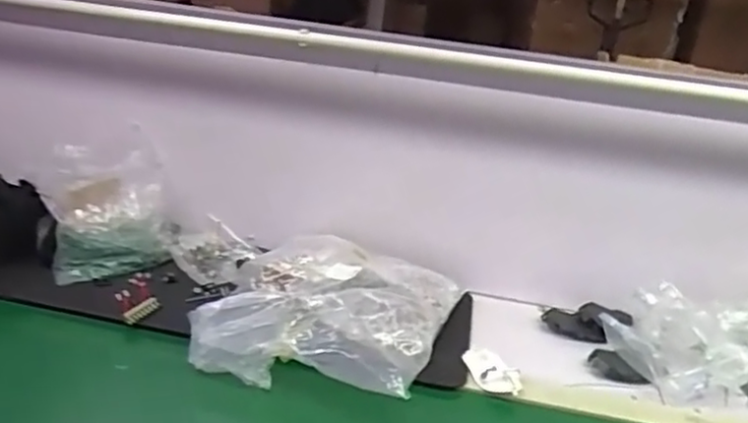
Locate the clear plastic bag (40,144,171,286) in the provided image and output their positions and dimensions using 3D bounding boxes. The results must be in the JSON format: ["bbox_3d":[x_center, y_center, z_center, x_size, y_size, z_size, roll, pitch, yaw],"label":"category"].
[{"bbox_3d":[-0.430,-0.006,1.121,0.196,0.135,0.240,-2,22,-22],"label":"clear plastic bag"}]

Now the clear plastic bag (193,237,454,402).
[{"bbox_3d":[-0.065,0.132,0.960,0.316,0.085,0.332,13,21,15],"label":"clear plastic bag"}]

